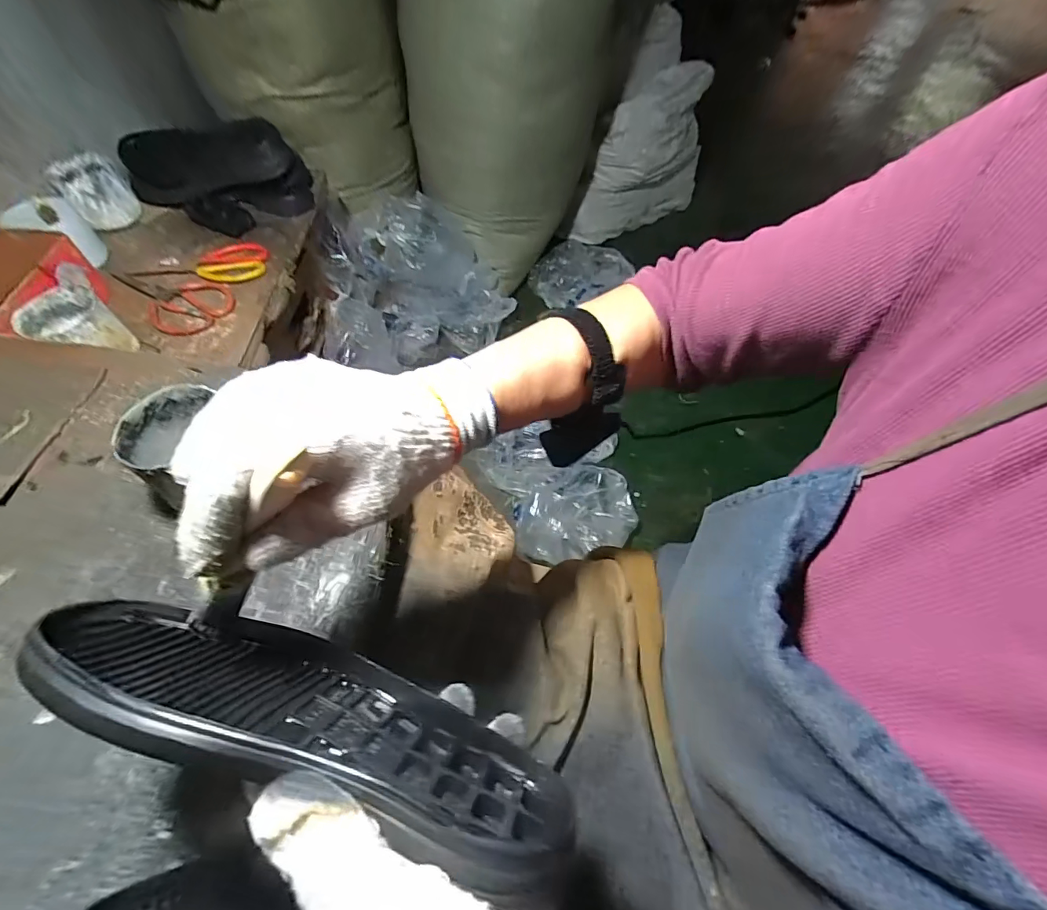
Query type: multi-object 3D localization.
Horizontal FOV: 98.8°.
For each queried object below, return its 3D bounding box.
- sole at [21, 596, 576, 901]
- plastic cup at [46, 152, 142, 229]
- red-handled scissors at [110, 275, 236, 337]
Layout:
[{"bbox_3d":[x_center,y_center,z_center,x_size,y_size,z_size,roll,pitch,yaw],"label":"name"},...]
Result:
[{"bbox_3d":[-0.106,0.129,0.217,0.263,0.099,0.035,18,84,7],"label":"sole"},{"bbox_3d":[-0.714,-0.444,0.751,0.099,0.064,0.106,-35,65,-22],"label":"plastic cup"},{"bbox_3d":[-0.516,-0.239,0.668,0.198,0.006,0.109,36,63,19],"label":"red-handled scissors"}]

